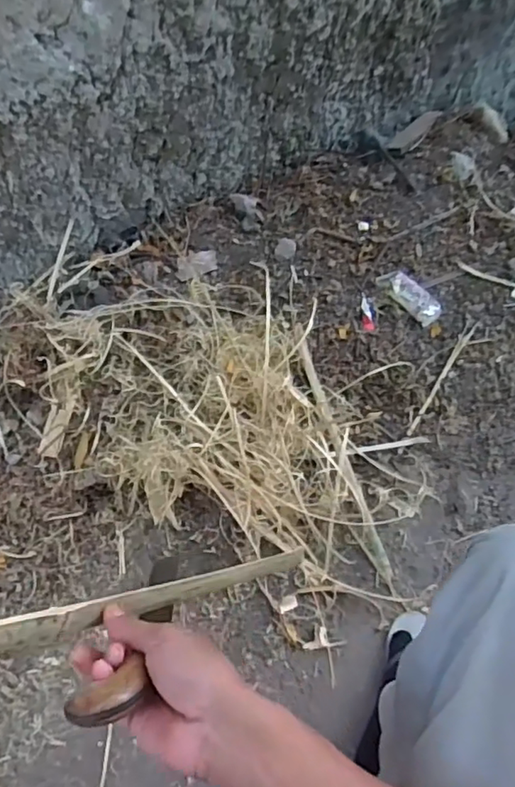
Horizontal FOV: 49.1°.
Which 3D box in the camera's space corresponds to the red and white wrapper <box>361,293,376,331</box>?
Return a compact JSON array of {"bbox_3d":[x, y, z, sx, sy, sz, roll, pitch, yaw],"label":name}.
[{"bbox_3d":[0.209,-0.153,1.056,0.028,0.016,0.079,0,56,-1],"label":"red and white wrapper"}]

